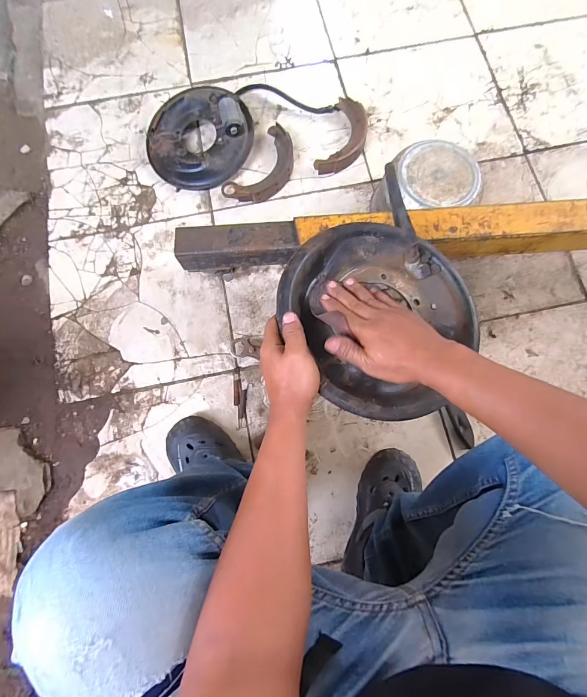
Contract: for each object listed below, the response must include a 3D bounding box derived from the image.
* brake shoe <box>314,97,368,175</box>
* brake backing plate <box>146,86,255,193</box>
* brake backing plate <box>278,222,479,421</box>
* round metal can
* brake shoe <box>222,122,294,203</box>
[{"bbox_3d":[0.133,-0.535,0.874,0.100,0.034,0.215,20,80,5],"label":"brake shoe"},{"bbox_3d":[-0.239,-0.535,0.860,0.272,0.082,0.249,-6,79,0],"label":"brake backing plate"},{"bbox_3d":[0.122,-0.050,0.447,0.246,0.060,0.259,0,79,1],"label":"brake backing plate"},{"bbox_3d":[0.299,-0.359,0.787,0.195,0.137,0.160,-5,76,0],"label":"round metal can"},{"bbox_3d":[-0.071,-0.447,0.856,0.116,0.031,0.217,36,82,8],"label":"brake shoe"}]

